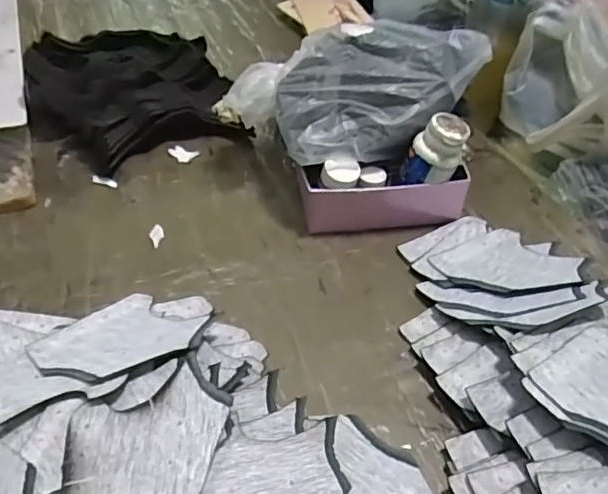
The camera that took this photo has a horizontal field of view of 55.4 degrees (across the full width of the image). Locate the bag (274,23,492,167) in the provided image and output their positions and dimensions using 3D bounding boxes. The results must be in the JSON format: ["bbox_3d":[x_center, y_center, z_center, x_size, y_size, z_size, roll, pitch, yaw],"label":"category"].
[{"bbox_3d":[0.082,-0.162,0.588,0.220,0.088,0.115,-8,46,-15],"label":"bag"}]

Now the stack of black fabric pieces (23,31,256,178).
[{"bbox_3d":[-0.214,-0.195,0.724,0.235,0.066,0.247,-14,47,-18],"label":"stack of black fabric pieces"}]

